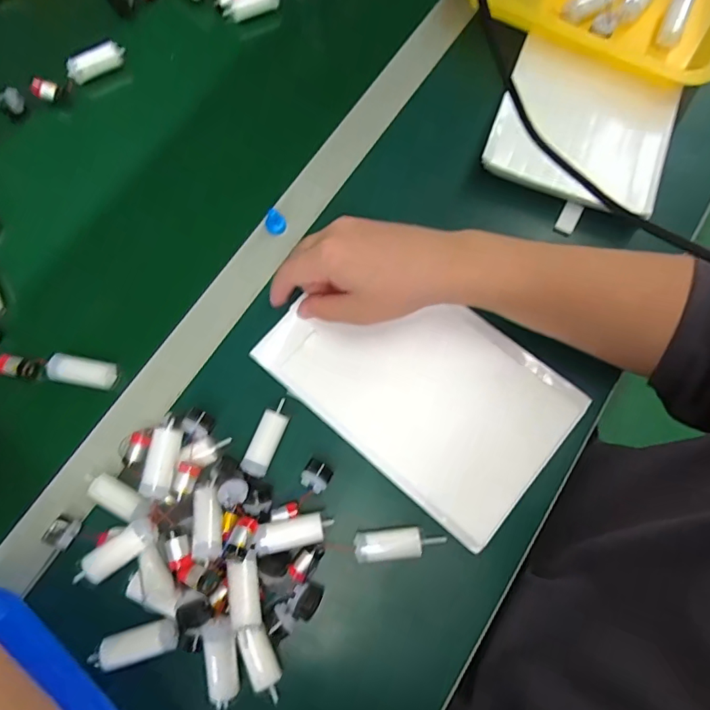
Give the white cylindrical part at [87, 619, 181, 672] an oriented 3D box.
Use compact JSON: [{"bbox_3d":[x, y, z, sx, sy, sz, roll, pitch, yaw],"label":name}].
[{"bbox_3d":[-0.152,0.202,0.340,0.060,0.018,0.020,-17,74,-4],"label":"white cylindrical part"}]

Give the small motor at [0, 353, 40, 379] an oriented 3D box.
[{"bbox_3d":[-0.283,0.010,0.408,0.029,0.013,0.017,10,74,4],"label":"small motor"}]

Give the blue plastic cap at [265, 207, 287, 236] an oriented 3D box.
[{"bbox_3d":[-0.071,-0.118,0.433,0.018,0.022,0.015,-17,74,-4],"label":"blue plastic cap"}]

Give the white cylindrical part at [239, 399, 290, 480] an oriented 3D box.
[{"bbox_3d":[-0.067,0.065,0.382,0.020,0.020,0.059,22,76,7],"label":"white cylindrical part"}]

